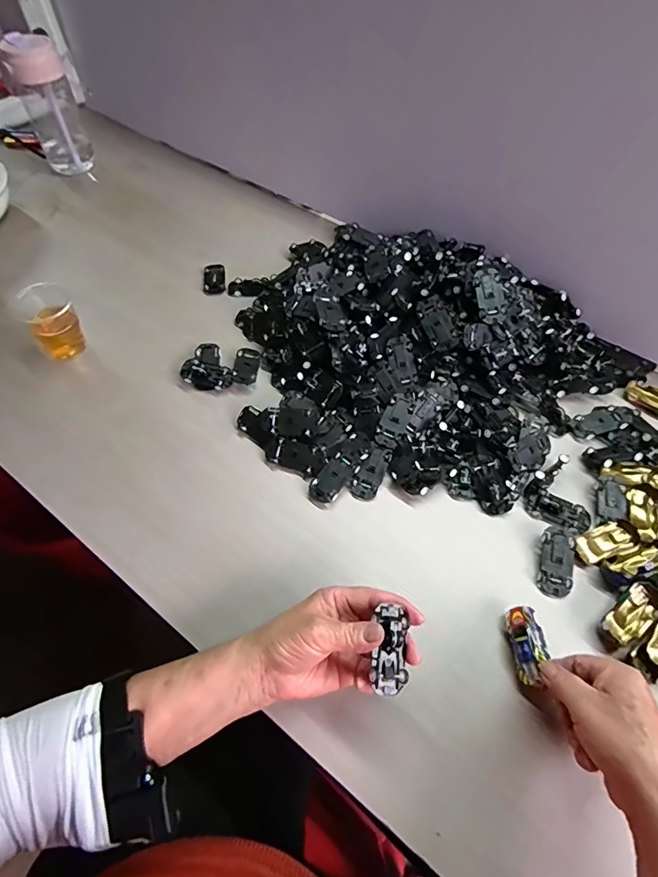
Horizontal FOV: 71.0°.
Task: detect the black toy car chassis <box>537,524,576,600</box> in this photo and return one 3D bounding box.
[{"bbox_3d":[0.221,0.118,0.449,0.031,0.013,0.069,13,57,7],"label":"black toy car chassis"}]

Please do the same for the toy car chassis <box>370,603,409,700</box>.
[{"bbox_3d":[0.048,0.163,0.356,0.025,0.016,0.062,4,76,4],"label":"toy car chassis"}]

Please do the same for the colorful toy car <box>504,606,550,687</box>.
[{"bbox_3d":[0.172,0.178,0.400,0.030,0.018,0.059,-31,42,26],"label":"colorful toy car"}]

